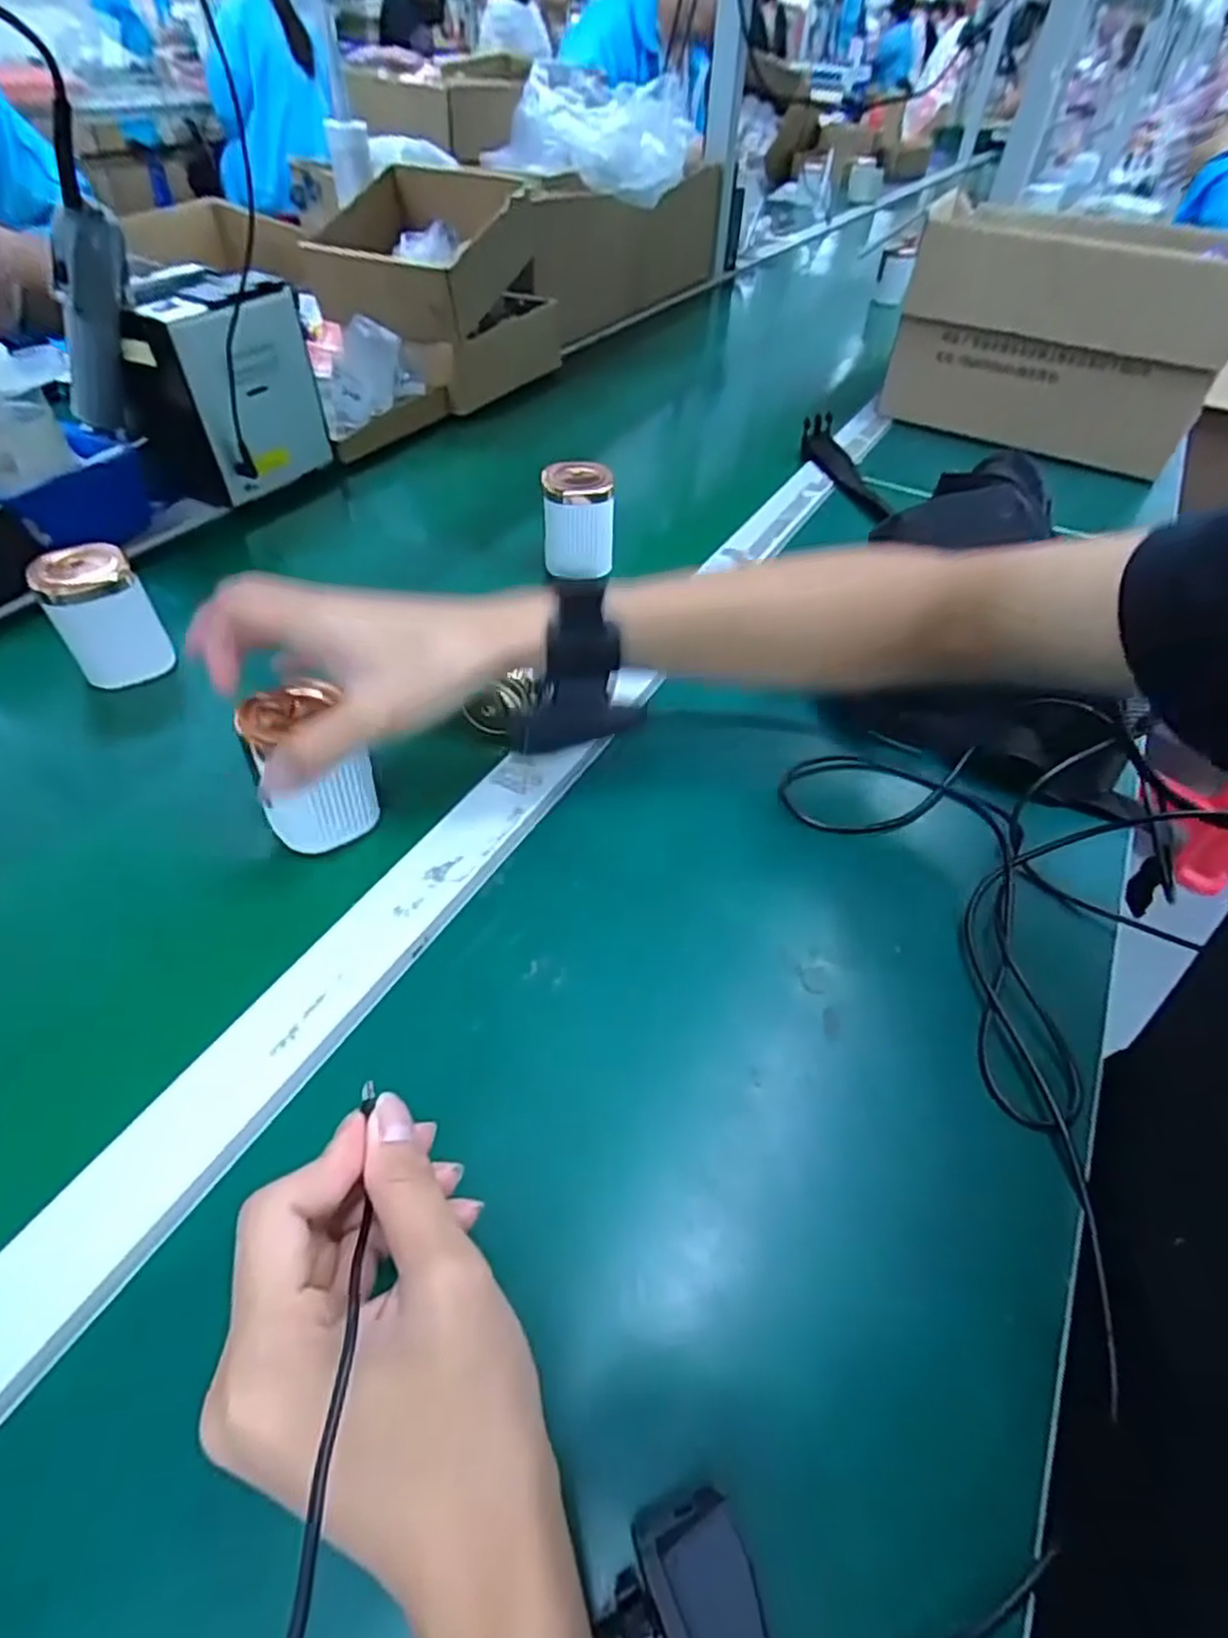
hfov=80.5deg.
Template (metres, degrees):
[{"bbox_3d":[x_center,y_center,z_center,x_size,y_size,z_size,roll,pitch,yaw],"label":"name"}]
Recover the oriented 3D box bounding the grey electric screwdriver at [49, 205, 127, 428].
[{"bbox_3d":[-0.377,-0.355,0.526,0.031,0.160,0.034,29,48,-13],"label":"grey electric screwdriver"}]

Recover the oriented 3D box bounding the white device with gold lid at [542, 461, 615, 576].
[{"bbox_3d":[-0.029,-0.232,0.568,0.054,0.068,0.053,-3,49,-6],"label":"white device with gold lid"}]

